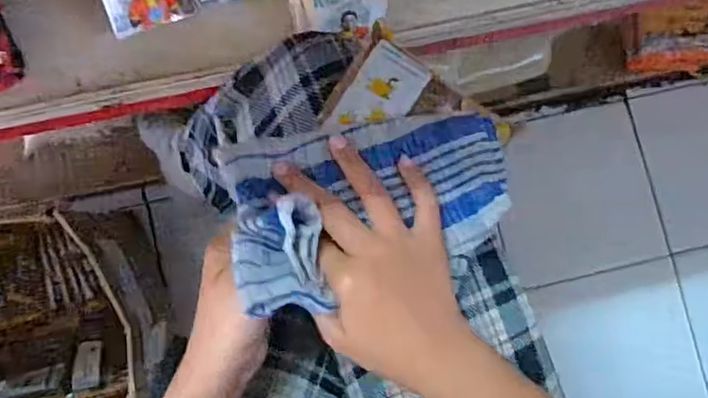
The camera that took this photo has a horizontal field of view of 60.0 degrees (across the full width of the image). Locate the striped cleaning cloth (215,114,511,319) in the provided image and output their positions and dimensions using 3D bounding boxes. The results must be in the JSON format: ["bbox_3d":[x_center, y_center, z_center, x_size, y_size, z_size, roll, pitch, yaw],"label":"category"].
[{"bbox_3d":[0.013,0.000,0.387,0.180,0.052,0.107,-13,85,-6],"label":"striped cleaning cloth"}]

